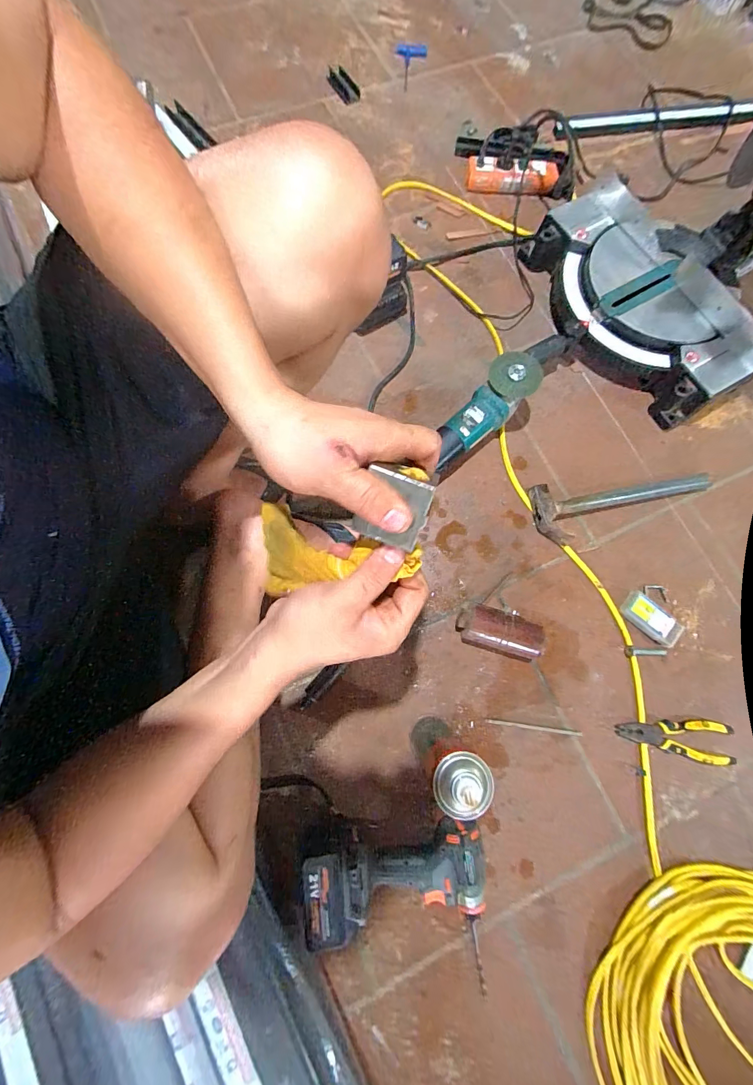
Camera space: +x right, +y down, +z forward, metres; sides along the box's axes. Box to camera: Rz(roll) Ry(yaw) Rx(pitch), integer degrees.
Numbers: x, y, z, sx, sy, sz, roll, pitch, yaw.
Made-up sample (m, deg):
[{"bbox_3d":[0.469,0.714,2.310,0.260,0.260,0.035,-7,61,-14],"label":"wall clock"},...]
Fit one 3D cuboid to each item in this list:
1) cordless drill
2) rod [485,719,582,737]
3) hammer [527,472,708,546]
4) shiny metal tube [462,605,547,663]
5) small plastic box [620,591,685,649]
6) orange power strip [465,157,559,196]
[{"bbox_3d":[0.029,0.460,0.493,0.229,0.081,0.170,-5,76,-3],"label":"cordless drill"},{"bbox_3d":[0.243,0.287,0.596,0.147,0.004,0.007,7,75,1],"label":"rod"},{"bbox_3d":[0.440,-0.060,0.675,0.333,0.036,0.108,-4,75,-2],"label":"hammer"},{"bbox_3d":[0.193,0.139,0.600,0.128,0.058,0.062,16,75,3],"label":"shiny metal tube"},{"bbox_3d":[0.448,0.127,0.630,0.094,0.025,0.047,39,77,9],"label":"small plastic box"},{"bbox_3d":[0.299,-0.804,0.848,0.196,0.040,0.071,11,75,2],"label":"orange power strip"}]

